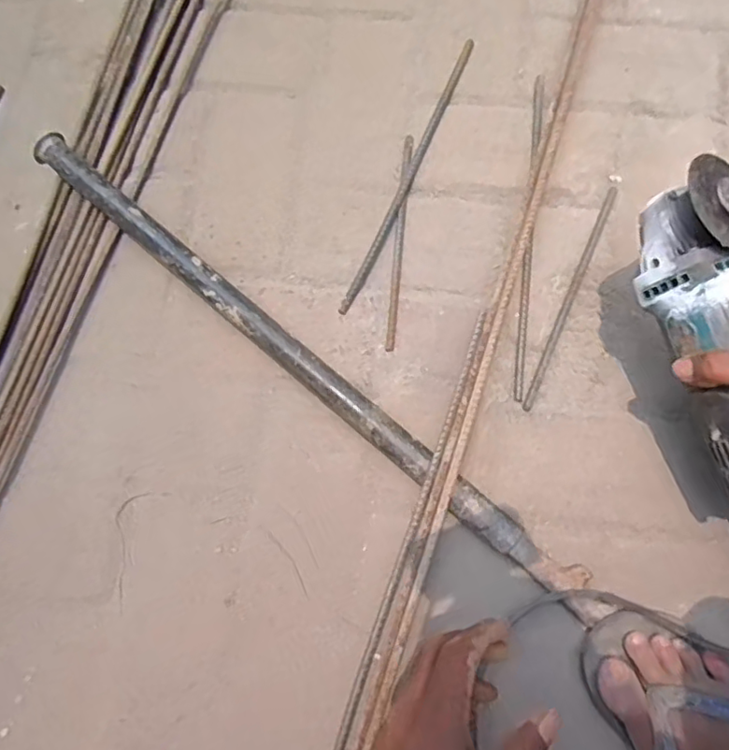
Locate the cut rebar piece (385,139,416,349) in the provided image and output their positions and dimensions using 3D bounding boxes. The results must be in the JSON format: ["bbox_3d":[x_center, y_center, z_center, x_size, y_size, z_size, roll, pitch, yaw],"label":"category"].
[{"bbox_3d":[0.035,-0.134,0.609,0.013,0.007,0.225,5,78,2],"label":"cut rebar piece"}]

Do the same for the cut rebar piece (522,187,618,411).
[{"bbox_3d":[0.200,-0.079,0.590,0.010,0.009,0.248,24,79,6],"label":"cut rebar piece"}]

